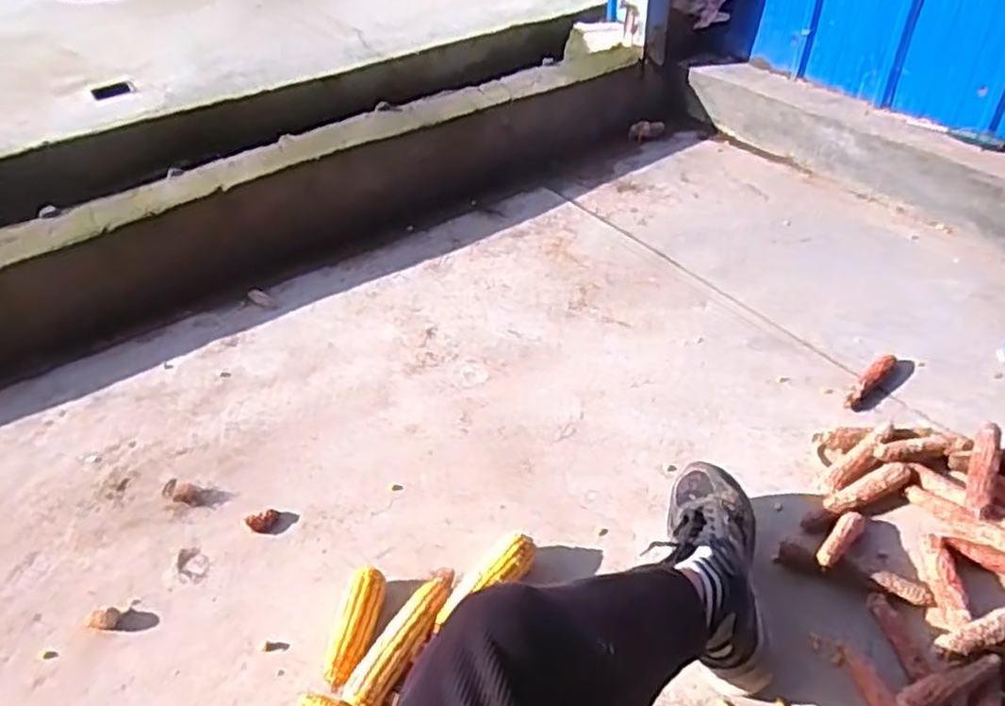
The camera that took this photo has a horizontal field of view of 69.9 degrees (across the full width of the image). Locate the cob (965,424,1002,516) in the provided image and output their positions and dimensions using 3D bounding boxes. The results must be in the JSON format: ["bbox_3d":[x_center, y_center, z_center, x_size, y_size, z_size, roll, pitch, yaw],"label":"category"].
[{"bbox_3d":[0.640,0.149,0.956,0.030,0.022,0.159,22,46,26],"label":"cob"}]

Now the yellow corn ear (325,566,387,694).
[{"bbox_3d":[-0.174,0.323,0.844,0.049,0.051,0.141,5,41,9],"label":"yellow corn ear"}]

